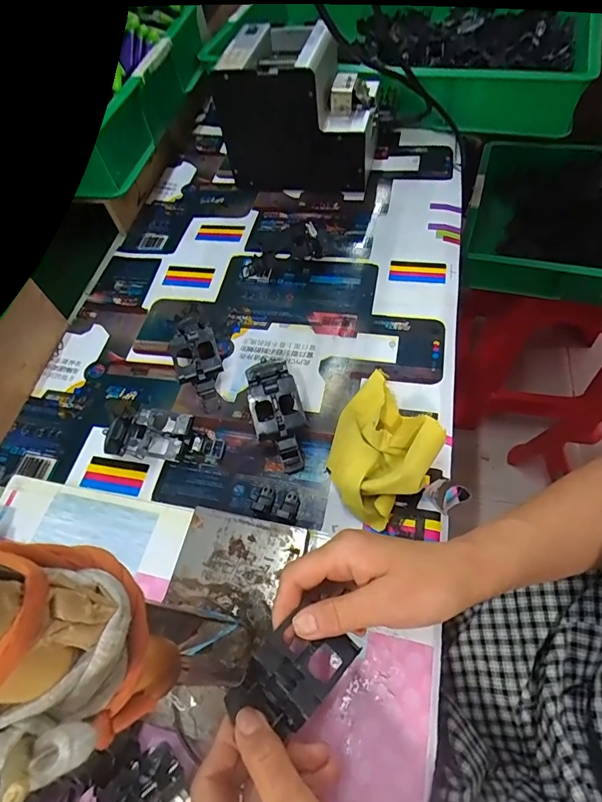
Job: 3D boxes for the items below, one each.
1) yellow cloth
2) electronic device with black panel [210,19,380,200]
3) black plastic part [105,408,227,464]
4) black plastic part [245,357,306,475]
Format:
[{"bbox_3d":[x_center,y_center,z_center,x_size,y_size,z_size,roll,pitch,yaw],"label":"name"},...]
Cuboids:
[{"bbox_3d":[0.064,0.032,0.360,0.103,0.055,0.101,-39,62,-15],"label":"yellow cloth"},{"bbox_3d":[0.006,-0.360,0.543,0.177,0.157,0.121,11,62,15],"label":"electronic device with black panel"},{"bbox_3d":[-0.127,0.035,0.396,0.105,0.028,0.046,7,61,12],"label":"black plastic part"},{"bbox_3d":[-0.024,0.005,0.401,0.045,0.031,0.122,-19,58,-3],"label":"black plastic part"}]

